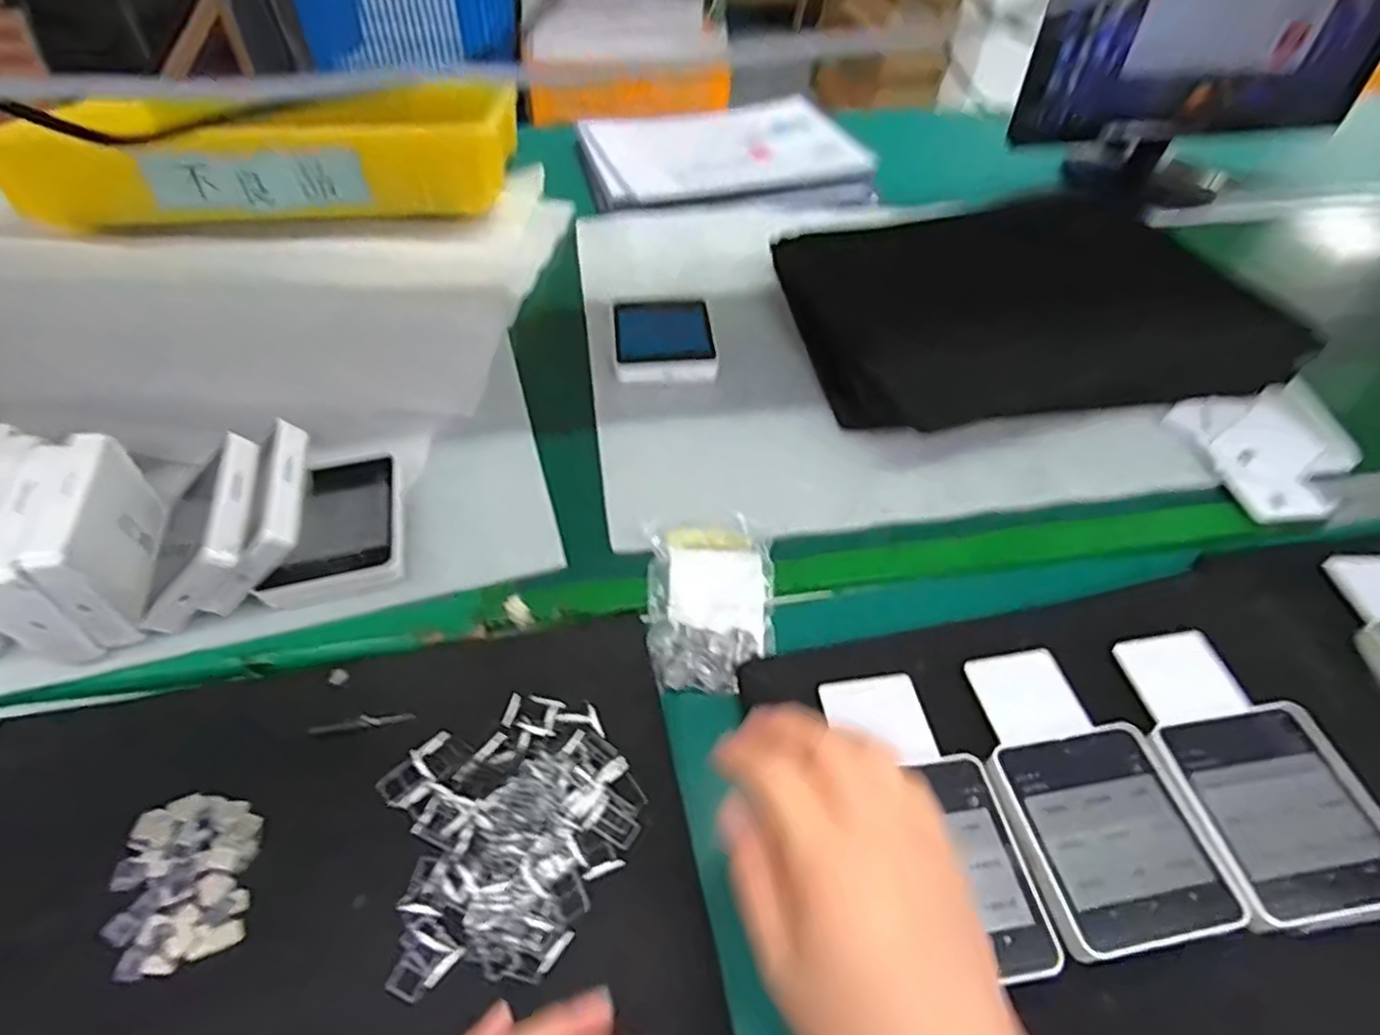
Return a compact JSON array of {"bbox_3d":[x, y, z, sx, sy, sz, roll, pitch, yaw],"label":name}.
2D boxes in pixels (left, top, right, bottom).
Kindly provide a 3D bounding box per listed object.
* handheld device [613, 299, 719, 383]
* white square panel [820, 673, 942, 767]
[{"bbox_3d":[-0.021,-0.150,0.578,0.082,0.023,0.102,-4,50,-6],"label":"handheld device"},{"bbox_3d":[0.103,0.110,0.380,0.053,0.004,0.052,-5,50,-7],"label":"white square panel"}]

